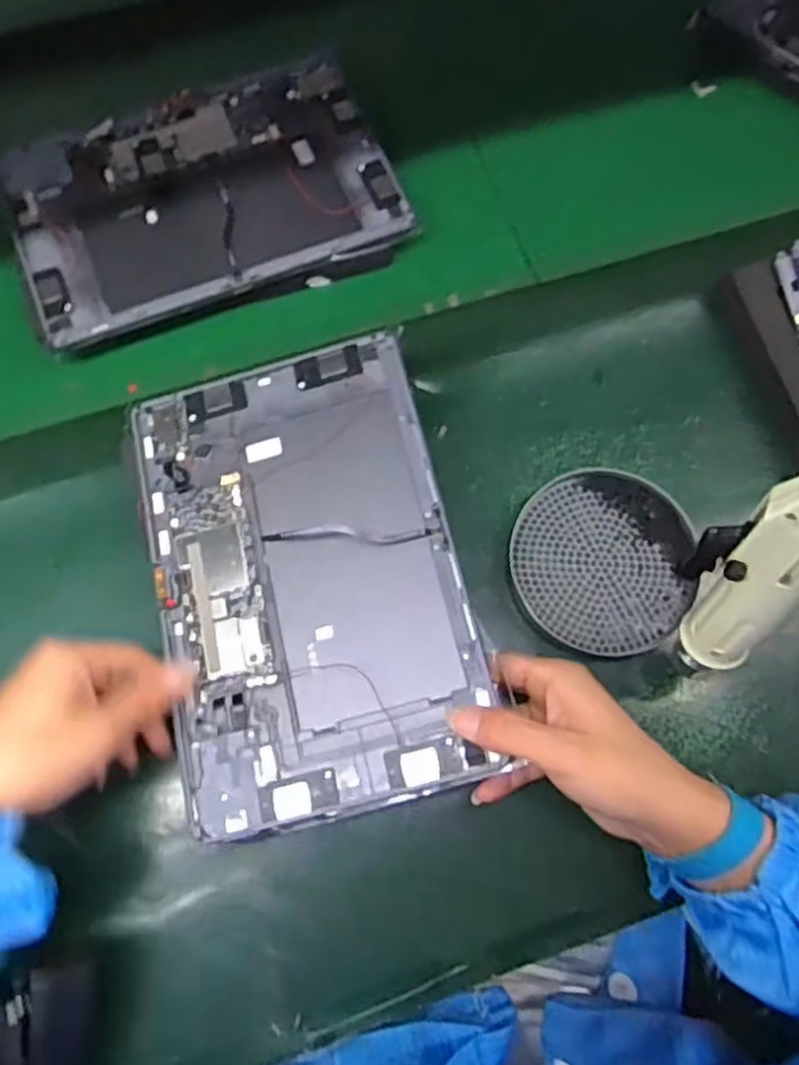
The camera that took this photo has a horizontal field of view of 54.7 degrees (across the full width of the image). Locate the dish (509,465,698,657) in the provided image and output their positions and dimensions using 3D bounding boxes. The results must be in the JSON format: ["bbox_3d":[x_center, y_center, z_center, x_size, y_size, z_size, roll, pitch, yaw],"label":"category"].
[{"bbox_3d":[0.126,0.017,0.478,0.109,0.015,0.109,0,71,-1],"label":"dish"}]

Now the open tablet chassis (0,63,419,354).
[{"bbox_3d":[-0.137,-0.232,0.542,0.253,0.030,0.169,-21,73,-8],"label":"open tablet chassis"}]

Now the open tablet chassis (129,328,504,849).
[{"bbox_3d":[-0.053,0.020,0.428,0.164,0.008,0.251,-15,72,4],"label":"open tablet chassis"}]

